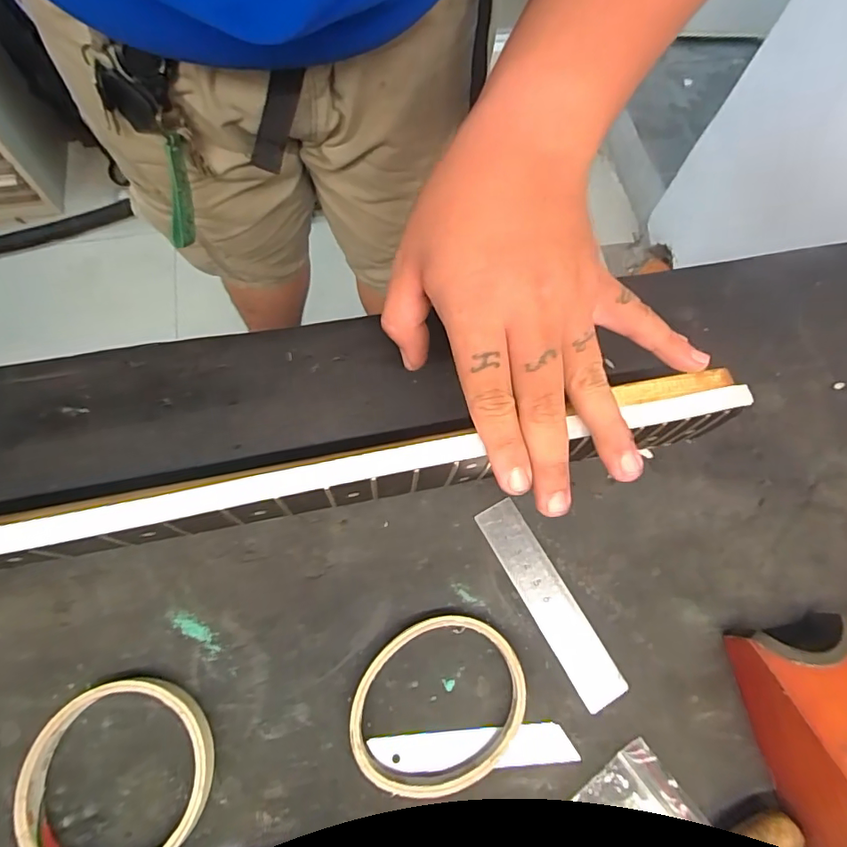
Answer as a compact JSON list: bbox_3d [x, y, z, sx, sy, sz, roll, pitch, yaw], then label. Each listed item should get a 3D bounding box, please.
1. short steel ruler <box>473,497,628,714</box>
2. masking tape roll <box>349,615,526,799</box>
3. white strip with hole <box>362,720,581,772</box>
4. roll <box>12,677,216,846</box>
[{"bbox_3d":[0.070,0.099,0.281,0.025,0.004,0.117,-28,73,-11],"label":"short steel ruler"},{"bbox_3d":[0.008,0.144,0.257,0.080,0.013,0.087,1,70,-1],"label":"masking tape roll"},{"bbox_3d":[0.025,0.168,0.257,0.103,0.006,0.018,-2,74,-3],"label":"white strip with hole"},{"bbox_3d":[-0.146,0.170,0.240,0.086,0.016,0.084,1,70,-1],"label":"roll"}]

